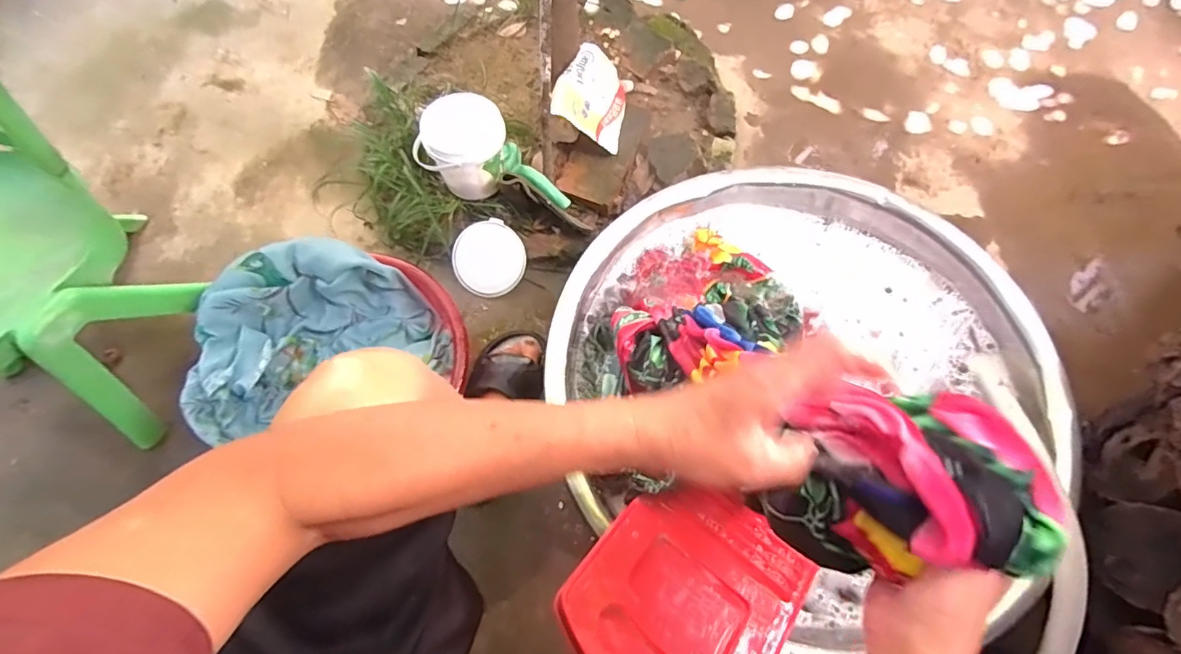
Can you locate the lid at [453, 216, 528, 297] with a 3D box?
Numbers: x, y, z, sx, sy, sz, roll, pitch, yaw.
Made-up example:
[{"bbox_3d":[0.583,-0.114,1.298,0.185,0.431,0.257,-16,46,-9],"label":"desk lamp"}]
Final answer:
[{"bbox_3d":[-0.174,-0.115,0.893,0.121,0.021,0.126,0,107,-1],"label":"lid"}]

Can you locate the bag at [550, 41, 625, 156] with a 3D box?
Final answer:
[{"bbox_3d":[0.005,-0.412,0.941,0.136,0.032,0.169,29,67,-33],"label":"bag"}]

